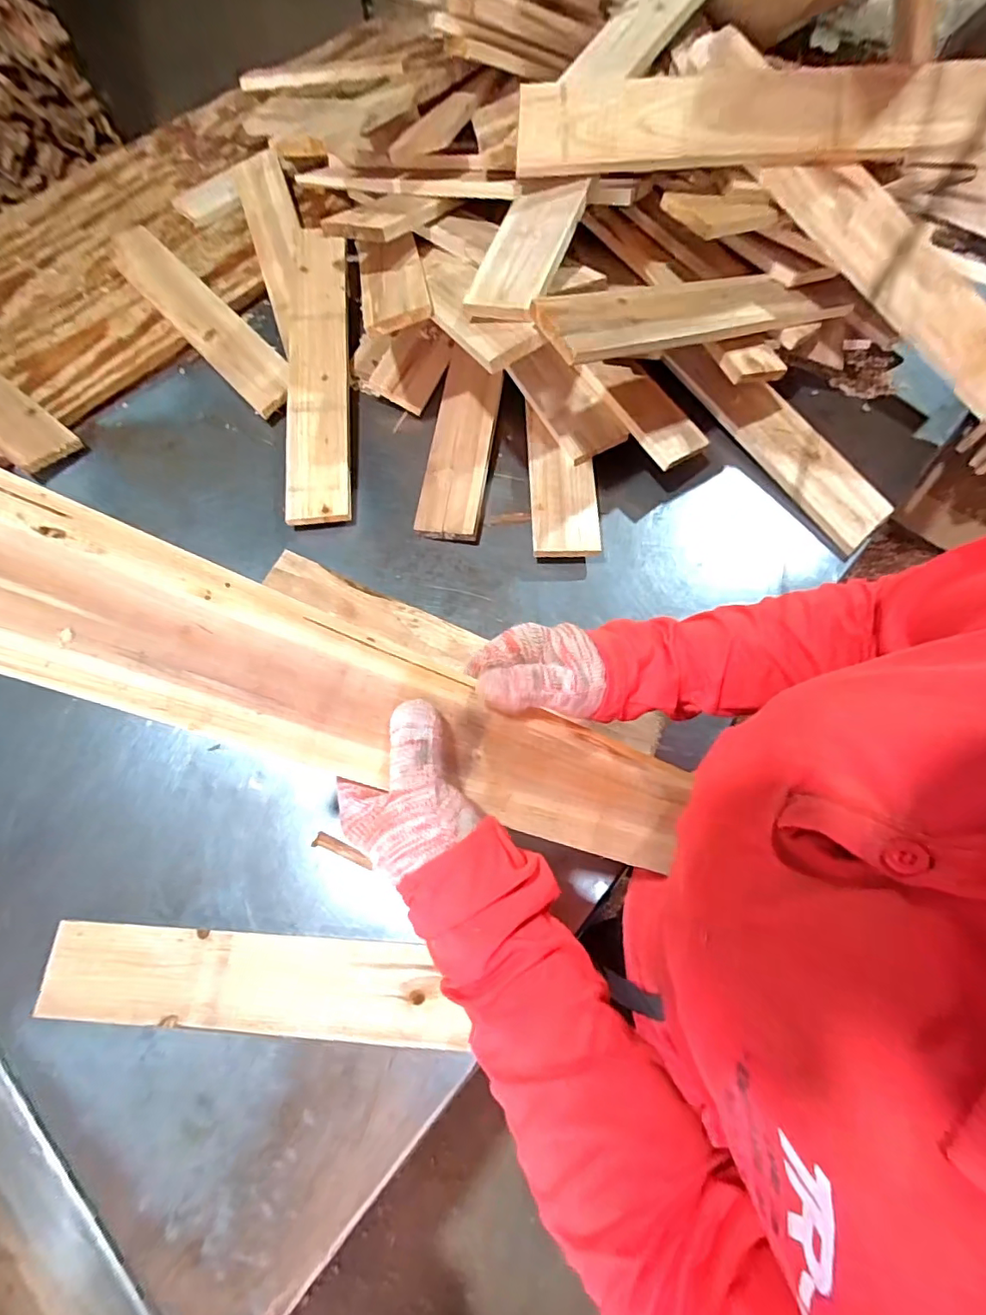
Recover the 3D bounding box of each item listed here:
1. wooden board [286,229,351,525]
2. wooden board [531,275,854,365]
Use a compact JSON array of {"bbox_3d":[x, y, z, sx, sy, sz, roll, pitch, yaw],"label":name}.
[{"bbox_3d":[-0.243,-0.410,0.743,0.083,0.019,0.492,-5,72,-1],"label":"wooden board"},{"bbox_3d":[0.234,-0.383,0.591,0.431,0.020,0.078,-23,69,-25],"label":"wooden board"}]

